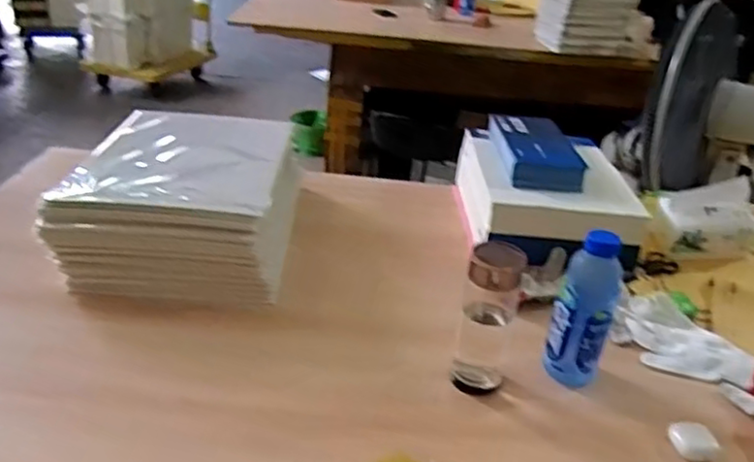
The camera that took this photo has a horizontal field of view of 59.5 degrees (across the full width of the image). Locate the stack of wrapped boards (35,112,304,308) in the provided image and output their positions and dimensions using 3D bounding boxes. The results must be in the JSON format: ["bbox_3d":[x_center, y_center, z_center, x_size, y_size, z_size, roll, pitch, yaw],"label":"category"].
[{"bbox_3d":[-0.298,-0.060,1.077,0.316,0.131,0.414,4,29,-3],"label":"stack of wrapped boards"}]

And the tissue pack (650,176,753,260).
[{"bbox_3d":[0.564,-0.011,1.130,0.158,0.122,0.077,1,29,-8],"label":"tissue pack"}]

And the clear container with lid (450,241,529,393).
[{"bbox_3d":[0.133,0.108,0.803,0.064,0.182,0.057,15,30,17],"label":"clear container with lid"}]

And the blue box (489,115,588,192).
[{"bbox_3d":[0.281,-0.147,1.178,0.131,0.048,0.236,4,29,-3],"label":"blue box"}]

